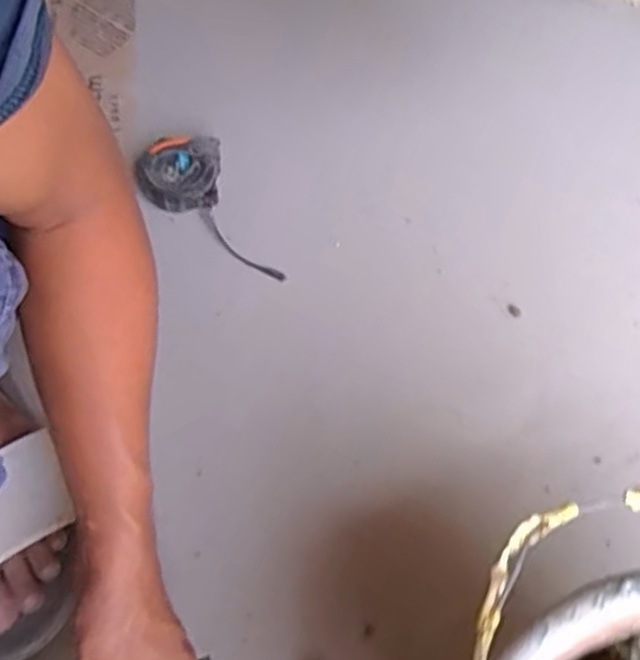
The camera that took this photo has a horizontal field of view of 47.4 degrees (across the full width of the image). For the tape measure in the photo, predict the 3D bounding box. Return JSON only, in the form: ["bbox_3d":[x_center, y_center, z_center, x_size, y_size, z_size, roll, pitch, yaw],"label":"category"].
[{"bbox_3d":[-0.108,-0.107,0.669,0.082,0.034,0.164,-22,65,-9],"label":"tape measure"}]

